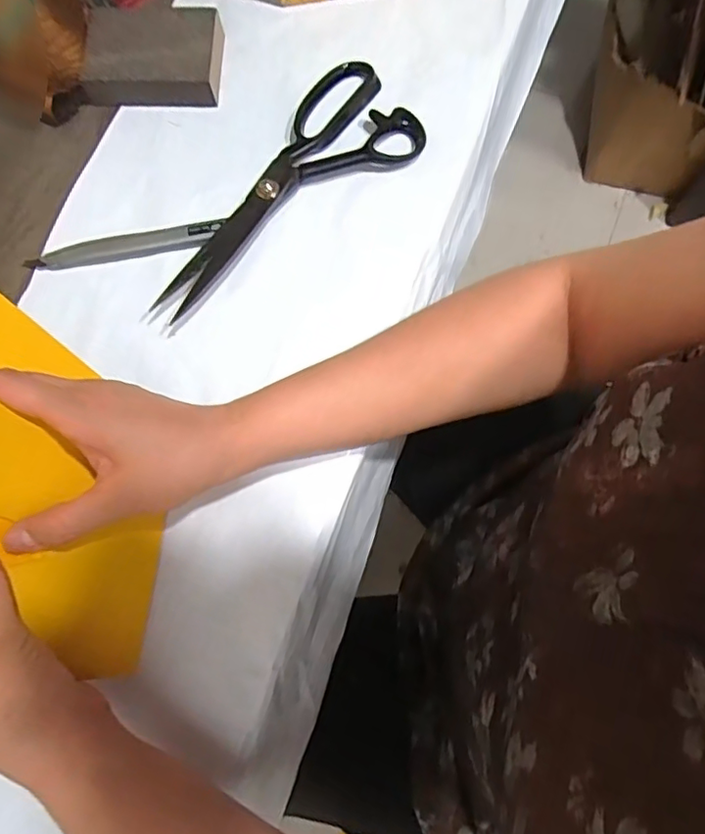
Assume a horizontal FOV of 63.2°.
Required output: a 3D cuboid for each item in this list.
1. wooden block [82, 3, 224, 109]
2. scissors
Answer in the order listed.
[{"bbox_3d":[-0.152,-0.275,0.440,0.104,0.030,0.067,1,75,1],"label":"wooden block"},{"bbox_3d":[-0.059,-0.173,0.416,0.235,0.022,0.095,-36,78,-8],"label":"scissors"}]

